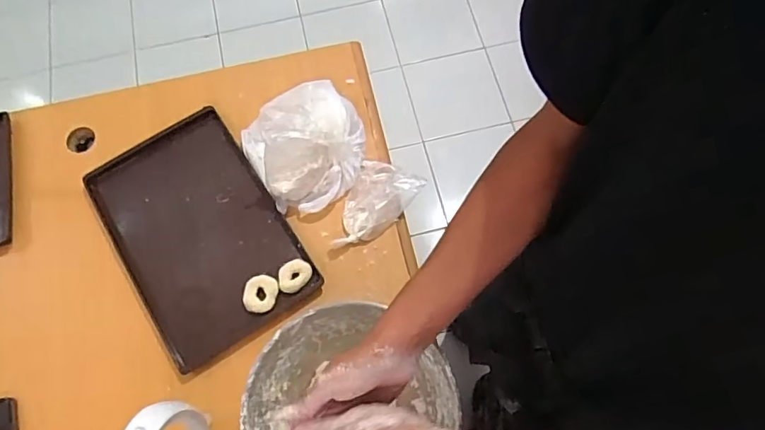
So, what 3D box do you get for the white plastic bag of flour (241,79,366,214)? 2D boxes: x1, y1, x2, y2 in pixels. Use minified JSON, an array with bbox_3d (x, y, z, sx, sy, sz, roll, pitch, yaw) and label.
[{"bbox_3d":[-0.121,-0.126,0.803,0.185,0.098,0.196,-32,72,-9],"label":"white plastic bag of flour"}]

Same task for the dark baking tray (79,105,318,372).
[{"bbox_3d":[-0.290,0.022,0.812,0.240,0.022,0.363,-33,72,-10],"label":"dark baking tray"}]

